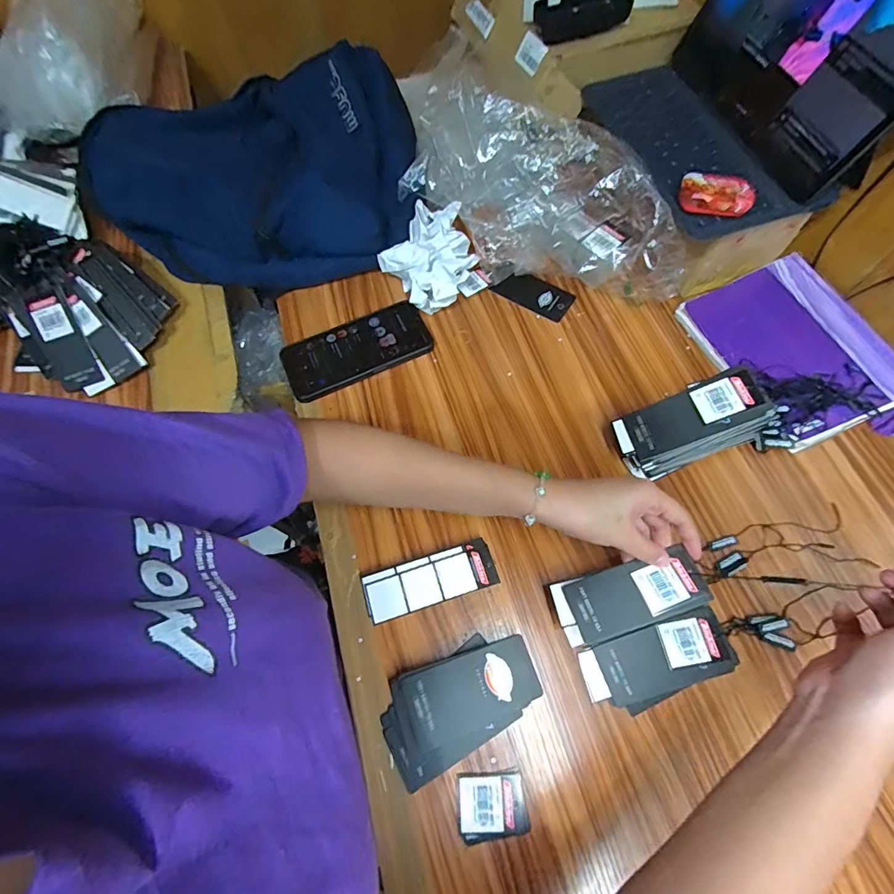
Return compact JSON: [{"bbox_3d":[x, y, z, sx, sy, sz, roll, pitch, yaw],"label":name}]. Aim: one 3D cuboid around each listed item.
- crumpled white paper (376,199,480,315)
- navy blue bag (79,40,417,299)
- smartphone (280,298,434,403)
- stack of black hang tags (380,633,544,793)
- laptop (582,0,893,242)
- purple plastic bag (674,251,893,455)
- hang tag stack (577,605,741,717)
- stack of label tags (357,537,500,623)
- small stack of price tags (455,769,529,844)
[{"bbox_3d":[-0.016,-0.231,0.550,0.111,0.056,0.133,19,68,11],"label":"crumpled white paper"},{"bbox_3d":[-0.264,-0.358,0.581,0.408,0.104,0.305,-5,66,0],"label":"navy blue bag"},{"bbox_3d":[-0.106,-0.116,0.522,0.168,0.016,0.077,-23,66,-9],"label":"smartphone"},{"bbox_3d":[0.010,0.211,0.370,0.131,0.023,0.074,-28,67,-9],"label":"stack of black hang tags"},{"bbox_3d":[0.284,-0.370,0.436,0.178,0.155,0.269,-19,67,-6],"label":"laptop"},{"bbox_3d":[0.384,-0.106,0.488,0.153,0.019,0.220,-24,66,3],"label":"purple plastic bag"},{"bbox_3d":[0.179,0.184,0.378,0.121,0.016,0.055,-19,66,-5],"label":"hang tag stack"},{"bbox_3d":[-0.016,0.125,0.413,0.120,0.012,0.044,-18,66,-5],"label":"stack of label tags"},{"bbox_3d":[0.035,0.279,0.346,0.053,0.008,0.043,-8,65,-1],"label":"small stack of price tags"}]

